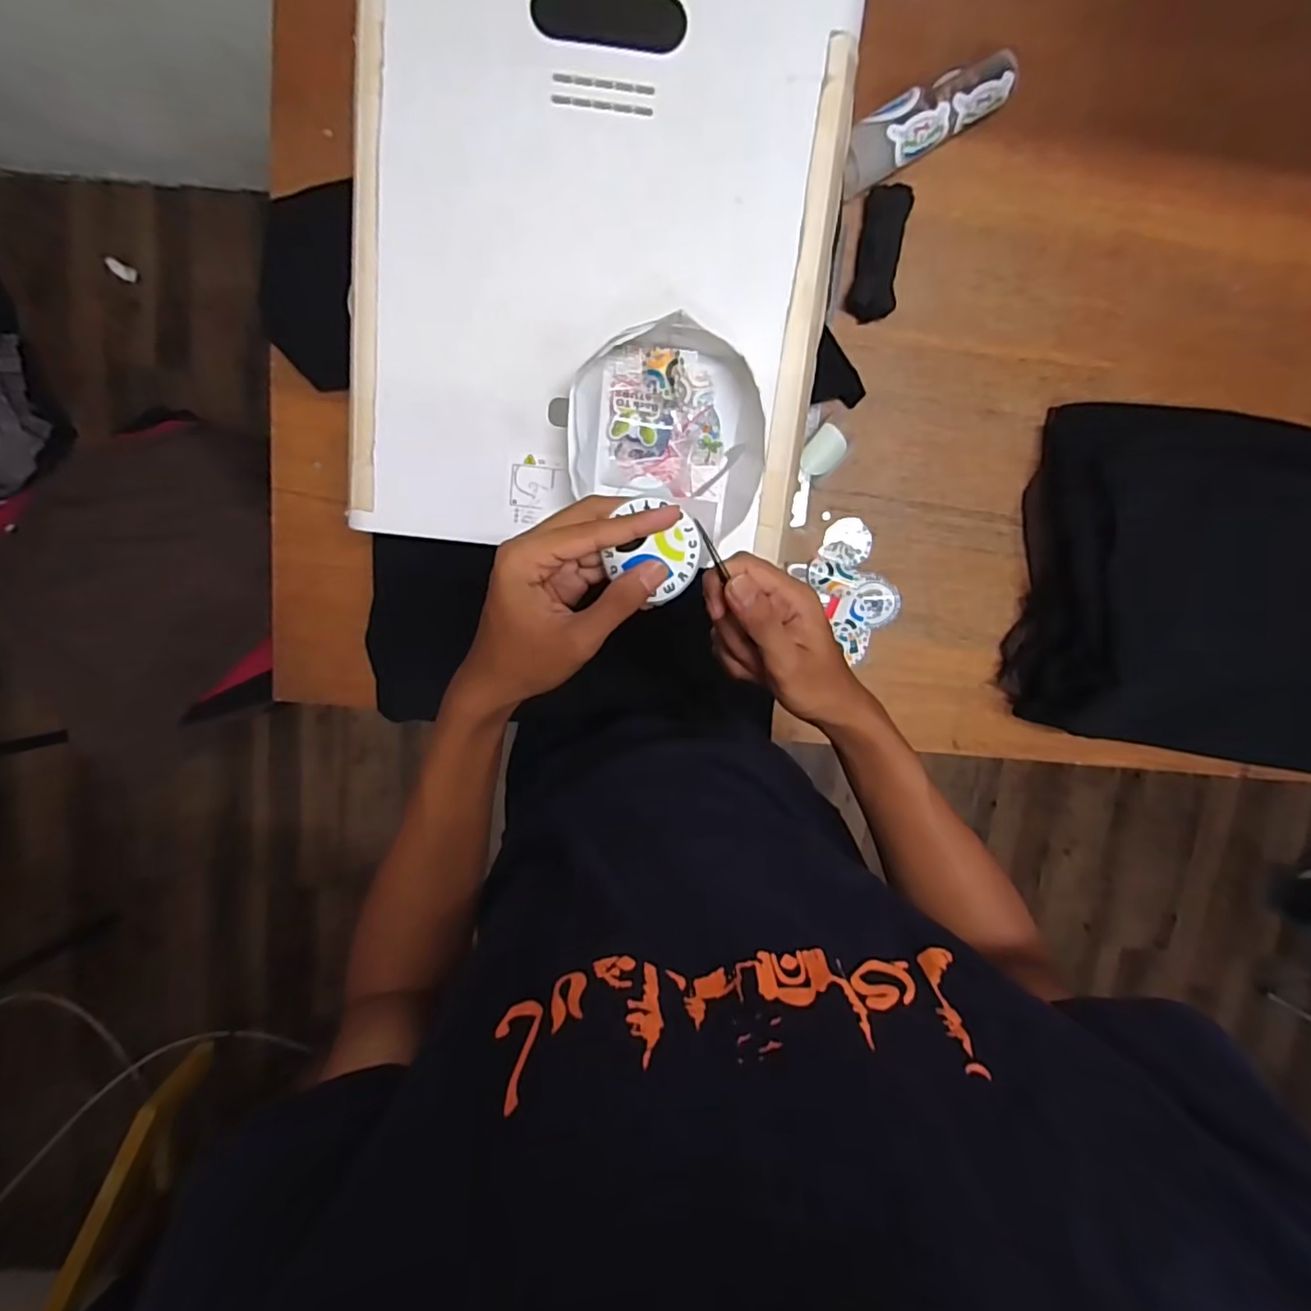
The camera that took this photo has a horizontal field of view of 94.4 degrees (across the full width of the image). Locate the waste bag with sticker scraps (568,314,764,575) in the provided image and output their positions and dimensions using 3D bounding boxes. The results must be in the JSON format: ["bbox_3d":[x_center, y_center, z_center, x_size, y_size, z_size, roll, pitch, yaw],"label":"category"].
[{"bbox_3d":[0.014,-0.188,0.514,0.167,0.050,0.154,20,97,-6],"label":"waste bag with sticker scraps"}]

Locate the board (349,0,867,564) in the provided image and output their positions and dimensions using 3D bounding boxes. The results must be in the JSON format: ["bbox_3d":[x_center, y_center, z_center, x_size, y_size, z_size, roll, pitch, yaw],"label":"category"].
[{"bbox_3d":[-0.049,-0.344,0.508,0.396,0.024,0.488,5,99,-4],"label":"board"}]

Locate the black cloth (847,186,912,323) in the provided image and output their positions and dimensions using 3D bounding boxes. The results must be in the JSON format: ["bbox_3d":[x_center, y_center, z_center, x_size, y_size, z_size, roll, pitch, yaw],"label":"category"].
[{"bbox_3d":[0.244,-0.432,0.654,0.048,0.029,0.127,6,98,-4],"label":"black cloth"}]

